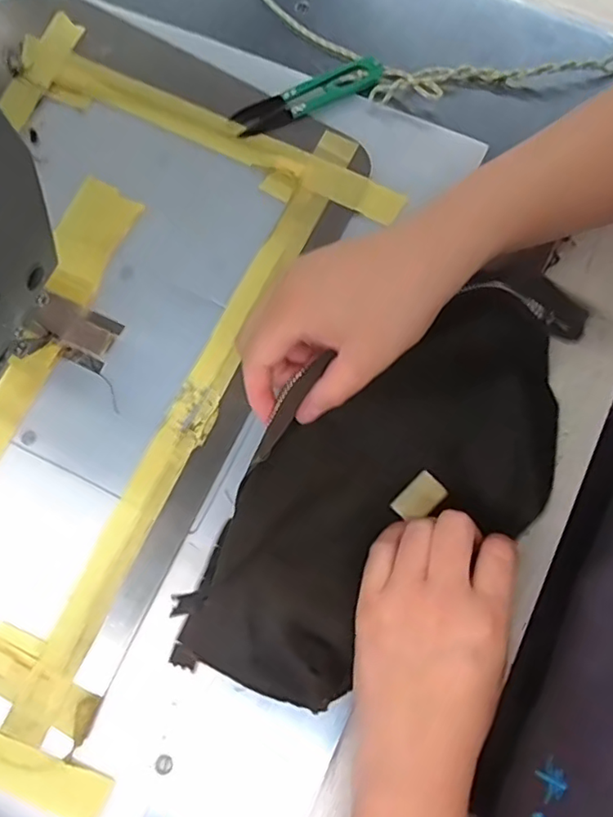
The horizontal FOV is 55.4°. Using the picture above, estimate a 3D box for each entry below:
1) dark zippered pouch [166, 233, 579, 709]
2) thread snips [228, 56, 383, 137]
[{"bbox_3d":[0.049,0.034,0.308,0.254,0.050,0.132,-44,79,-9],"label":"dark zippered pouch"},{"bbox_3d":[0.001,-0.212,0.393,0.102,0.008,0.025,-24,77,-5],"label":"thread snips"}]

